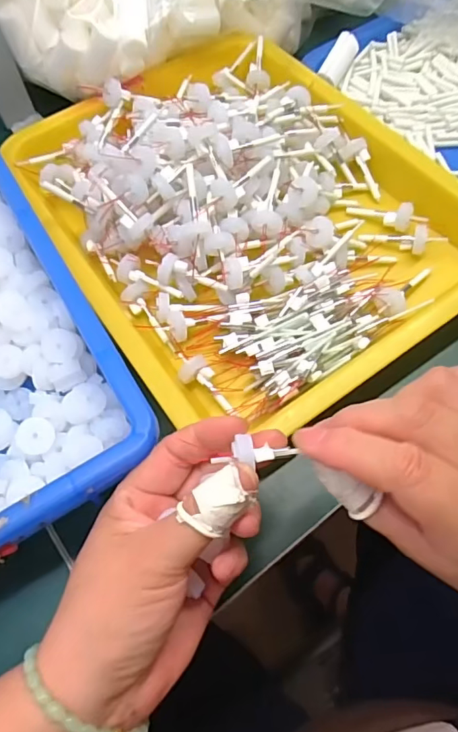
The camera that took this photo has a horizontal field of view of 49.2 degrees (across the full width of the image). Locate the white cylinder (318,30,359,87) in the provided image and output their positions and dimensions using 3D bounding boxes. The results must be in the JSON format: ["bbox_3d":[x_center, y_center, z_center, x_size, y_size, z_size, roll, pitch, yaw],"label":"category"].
[{"bbox_3d":[0.096,-0.265,0.433,0.016,0.014,0.044,32,93,17],"label":"white cylinder"}]

